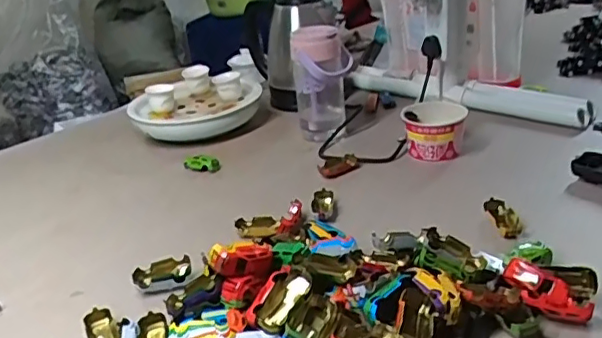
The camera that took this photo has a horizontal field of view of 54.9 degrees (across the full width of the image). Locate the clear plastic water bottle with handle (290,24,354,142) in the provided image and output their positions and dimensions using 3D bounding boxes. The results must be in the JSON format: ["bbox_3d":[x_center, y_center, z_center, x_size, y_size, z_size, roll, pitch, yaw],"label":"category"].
[{"bbox_3d":[0.036,-0.130,0.921,0.095,0.179,0.090,-5,24,3],"label":"clear plastic water bottle with handle"}]

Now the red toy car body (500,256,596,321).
[{"bbox_3d":[0.229,0.114,0.545,0.030,0.031,0.083,-24,45,-34],"label":"red toy car body"}]

